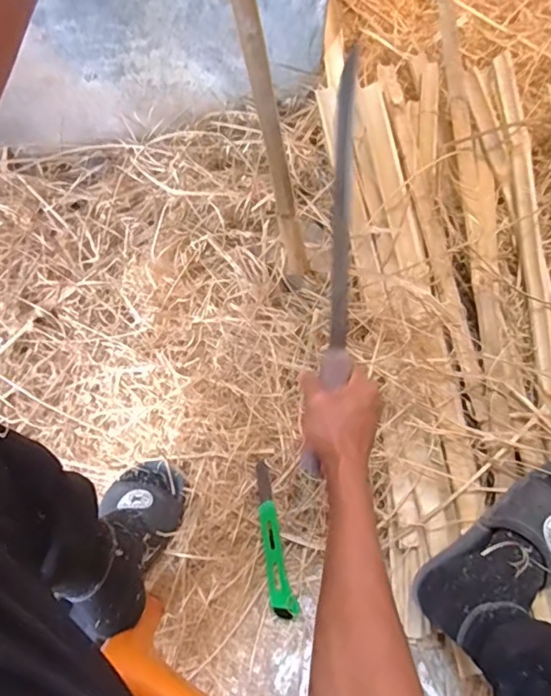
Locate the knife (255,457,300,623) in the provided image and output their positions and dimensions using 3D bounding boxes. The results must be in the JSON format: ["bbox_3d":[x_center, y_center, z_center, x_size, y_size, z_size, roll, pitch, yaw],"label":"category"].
[{"bbox_3d":[-0.002,0.246,0.673,0.032,0.021,0.192,-9,84,-6],"label":"knife"}]

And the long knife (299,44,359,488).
[{"bbox_3d":[0.059,-0.077,0.508,0.036,0.020,0.401,4,91,-1],"label":"long knife"}]

